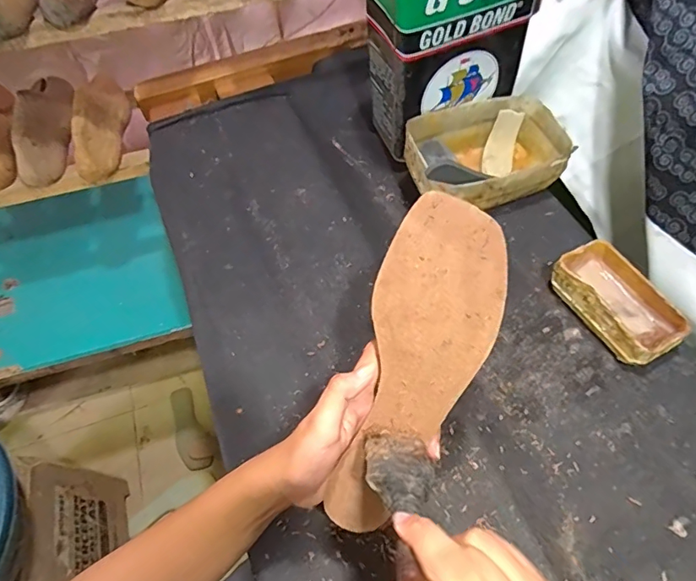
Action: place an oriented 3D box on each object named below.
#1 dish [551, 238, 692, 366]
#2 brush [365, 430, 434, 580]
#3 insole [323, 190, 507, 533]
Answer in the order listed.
[{"bbox_3d":[0.277,0.011,0.503,0.076,0.041,0.128,-27,60,-14],"label":"dish"},{"bbox_3d":[0.031,0.117,0.257,0.038,0.010,0.147,-6,15,1],"label":"brush"},{"bbox_3d":[0.045,0.057,0.337,0.081,0.022,0.240,20,95,15],"label":"insole"}]

